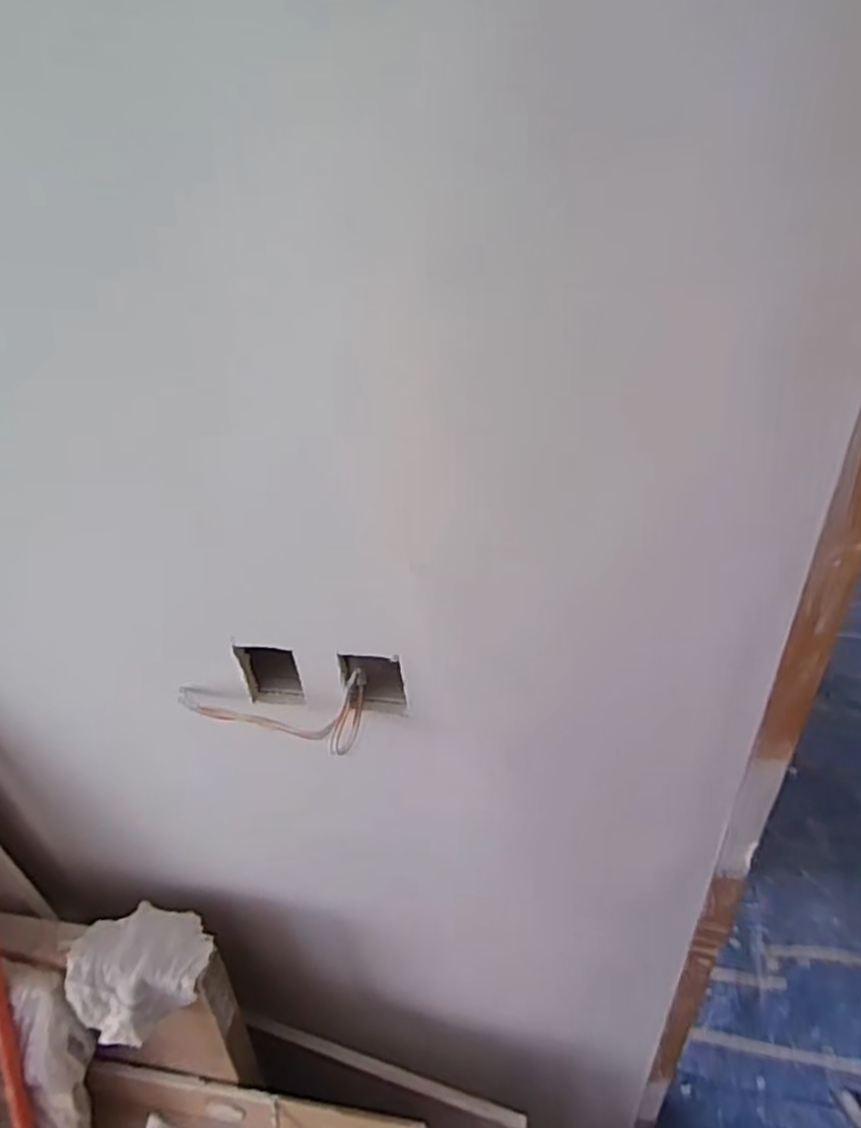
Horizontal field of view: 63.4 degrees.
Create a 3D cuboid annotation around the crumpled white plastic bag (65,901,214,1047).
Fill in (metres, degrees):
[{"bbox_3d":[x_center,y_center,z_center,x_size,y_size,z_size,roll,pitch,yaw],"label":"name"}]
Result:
[{"bbox_3d":[-0.359,0.495,0.863,0.157,0.050,0.155,24,46,34],"label":"crumpled white plastic bag"}]

